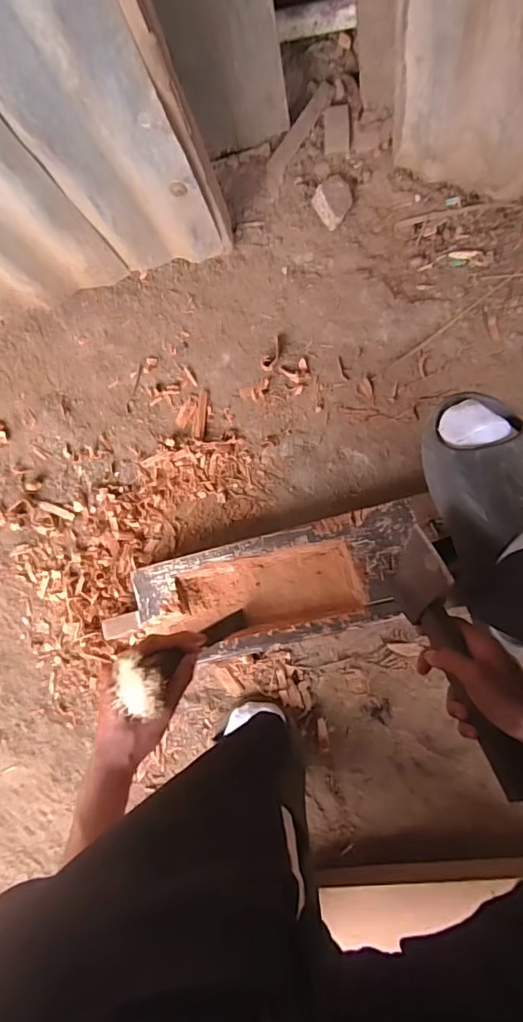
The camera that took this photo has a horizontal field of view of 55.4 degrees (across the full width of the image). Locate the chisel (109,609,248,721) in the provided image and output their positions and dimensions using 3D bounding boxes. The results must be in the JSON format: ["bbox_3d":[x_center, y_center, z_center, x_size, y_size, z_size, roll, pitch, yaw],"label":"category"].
[{"bbox_3d":[-0.081,0.157,0.551,0.057,0.199,0.062,1,92,20],"label":"chisel"}]

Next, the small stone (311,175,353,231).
[{"bbox_3d":[0.095,-0.411,0.656,0.050,0.020,0.058,-33,86,9],"label":"small stone"}]

